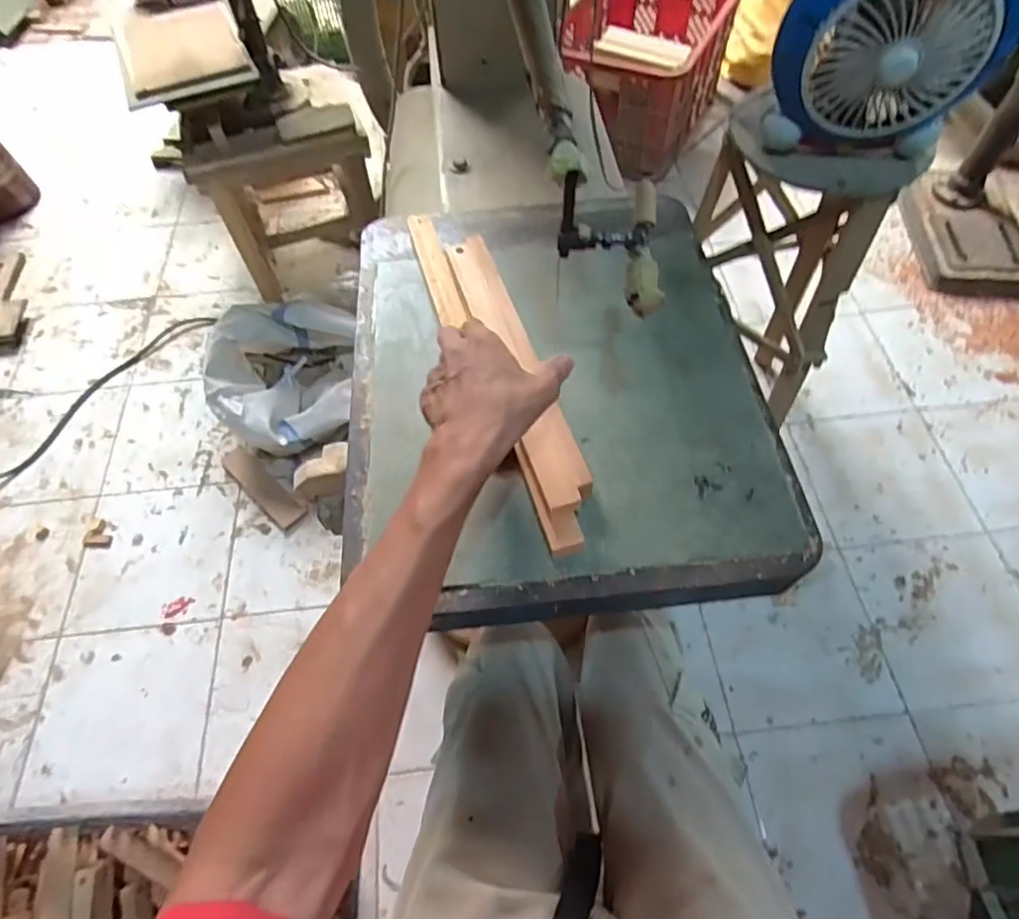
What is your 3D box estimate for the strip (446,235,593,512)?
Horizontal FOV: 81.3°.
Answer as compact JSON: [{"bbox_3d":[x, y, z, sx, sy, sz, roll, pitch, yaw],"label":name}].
[{"bbox_3d":[0.001,-0.095,0.521,0.045,0.017,0.320,-14,57,-7],"label":"strip"}]

